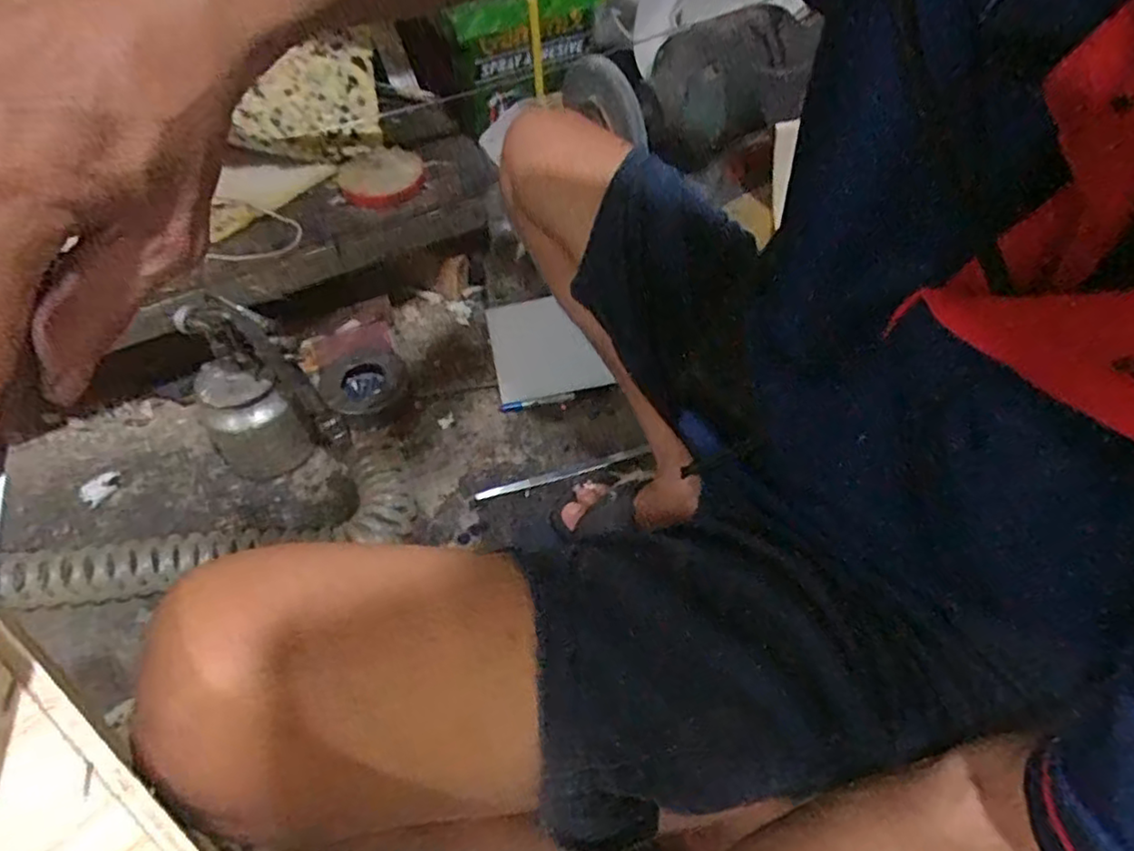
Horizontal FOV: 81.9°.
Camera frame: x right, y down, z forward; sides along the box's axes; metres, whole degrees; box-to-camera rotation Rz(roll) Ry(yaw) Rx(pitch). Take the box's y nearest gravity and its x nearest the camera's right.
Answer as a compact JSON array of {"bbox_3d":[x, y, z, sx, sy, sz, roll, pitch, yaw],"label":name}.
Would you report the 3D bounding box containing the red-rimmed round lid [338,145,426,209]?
[{"bbox_3d":[-0.222,-0.299,0.794,0.100,0.025,0.104,-1,50,1],"label":"red-rimmed round lid"}]

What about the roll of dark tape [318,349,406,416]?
[{"bbox_3d":[-0.250,-0.053,0.816,0.107,0.031,0.100,-1,50,1],"label":"roll of dark tape"}]

